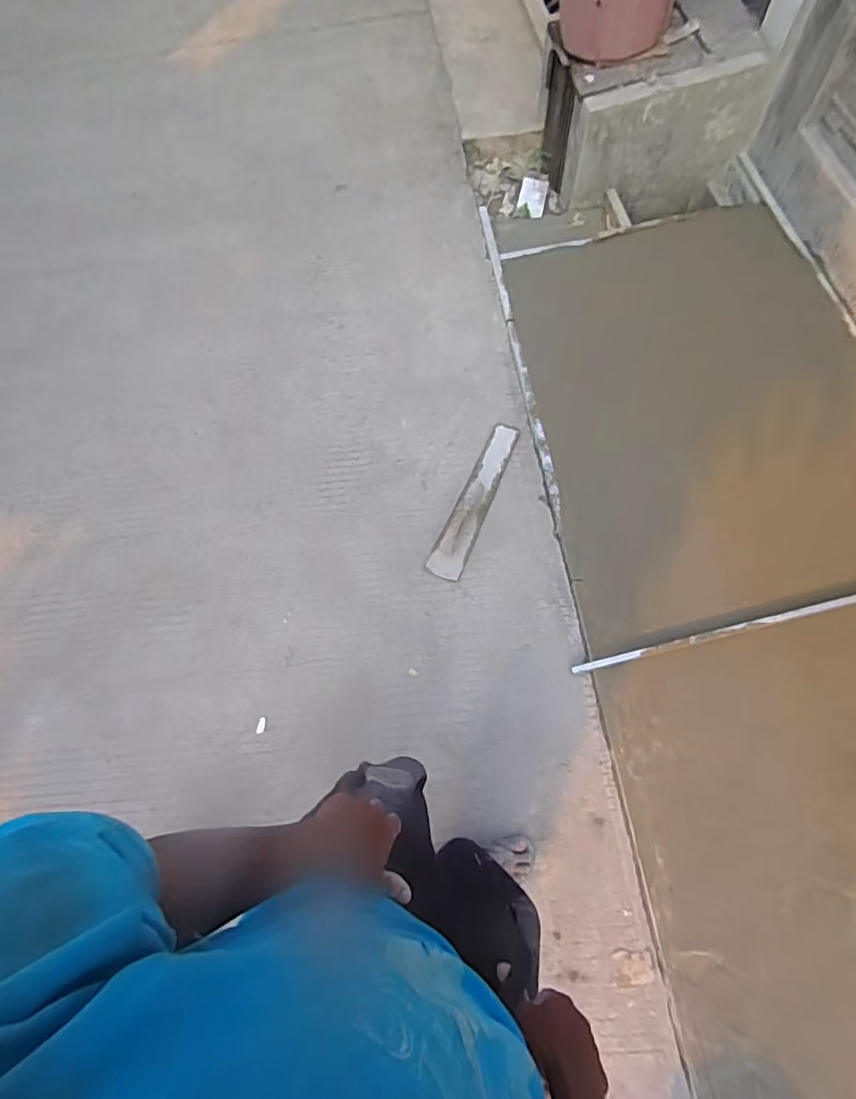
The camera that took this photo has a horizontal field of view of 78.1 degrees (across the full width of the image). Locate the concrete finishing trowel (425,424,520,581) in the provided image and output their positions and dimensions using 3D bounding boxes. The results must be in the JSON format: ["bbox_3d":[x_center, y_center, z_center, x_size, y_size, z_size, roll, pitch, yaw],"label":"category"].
[{"bbox_3d":[0.141,-0.154,1.511,0.097,0.051,0.509,22,70,12],"label":"concrete finishing trowel"}]

